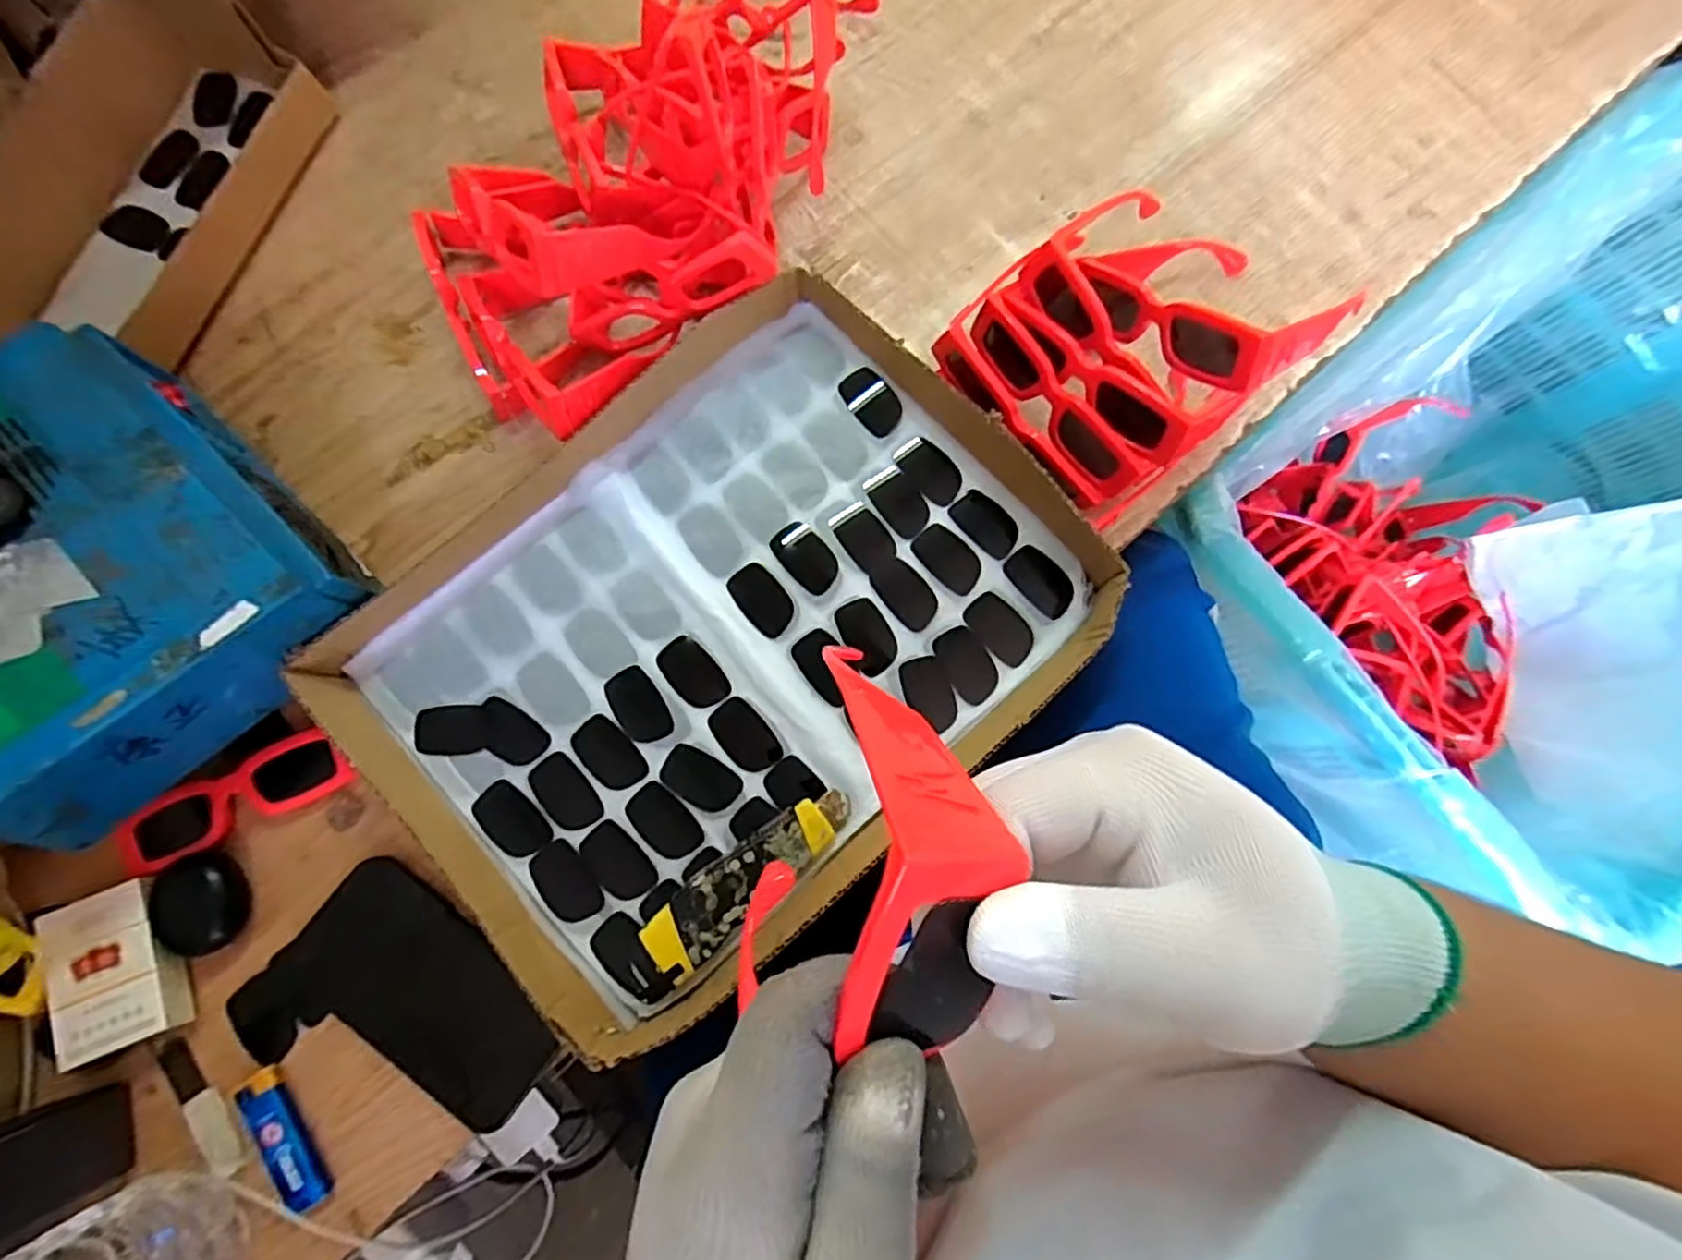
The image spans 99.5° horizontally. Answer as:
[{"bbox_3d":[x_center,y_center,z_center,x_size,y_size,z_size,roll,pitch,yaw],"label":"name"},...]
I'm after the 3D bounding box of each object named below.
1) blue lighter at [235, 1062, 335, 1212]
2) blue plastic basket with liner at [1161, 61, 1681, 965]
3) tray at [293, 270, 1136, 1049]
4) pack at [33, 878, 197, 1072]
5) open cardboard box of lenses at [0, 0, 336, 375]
[{"bbox_3d":[-0.322,0.294,0.410,0.022,0.015,0.080,-31,81,-6],"label":"blue lighter"},{"bbox_3d":[0.631,-0.092,0.686,0.660,0.344,0.459,-38,83,-8],"label":"blue plastic basket with liner"},{"bbox_3d":[-0.068,0.003,0.451,0.408,0.061,0.329,-41,82,-7],"label":"tray"},{"bbox_3d":[-0.424,0.197,0.415,0.061,0.022,0.088,-21,80,-4],"label":"pack"},{"bbox_3d":[-0.492,-0.299,0.497,0.136,0.069,0.307,21,80,4],"label":"open cardboard box of lenses"}]

